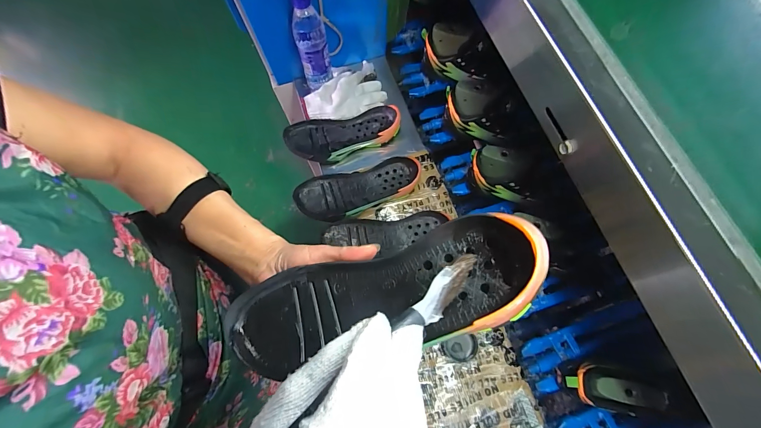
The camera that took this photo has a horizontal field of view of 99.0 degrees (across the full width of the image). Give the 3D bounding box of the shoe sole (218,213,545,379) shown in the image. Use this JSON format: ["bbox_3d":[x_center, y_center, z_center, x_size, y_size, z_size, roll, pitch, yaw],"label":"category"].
[{"bbox_3d":[-0.008,0.070,0.259,0.261,0.036,0.084,-18,72,14],"label":"shoe sole"}]

